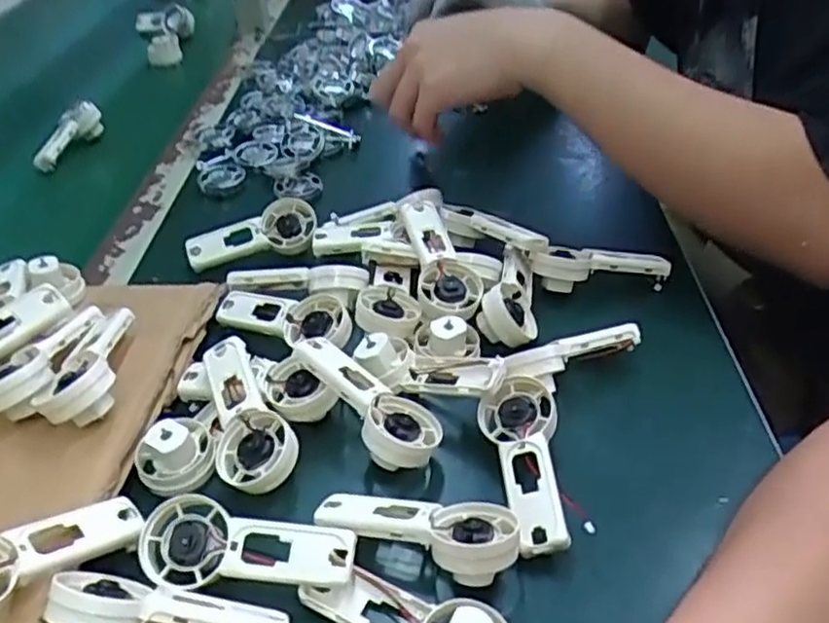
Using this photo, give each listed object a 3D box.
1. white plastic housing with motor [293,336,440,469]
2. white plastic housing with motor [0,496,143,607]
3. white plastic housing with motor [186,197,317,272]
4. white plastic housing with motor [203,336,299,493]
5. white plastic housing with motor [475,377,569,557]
[{"bbox_3d":[-0.026,0.044,0.371,0.095,0.018,0.045,40,53,21],"label":"white plastic housing with motor"},{"bbox_3d":[-0.162,0.101,0.296,0.037,0.019,0.092,29,26,33],"label":"white plastic housing with motor"},{"bbox_3d":[-0.116,-0.056,0.501,0.091,0.023,0.039,-14,40,-15],"label":"white plastic housing with motor"},{"bbox_3d":[-0.087,0.049,0.372,0.045,0.015,0.098,-16,49,-3],"label":"white plastic housing with motor"},{"bbox_3d":[0.055,0.077,0.353,0.039,0.034,0.093,-1,39,1],"label":"white plastic housing with motor"}]

